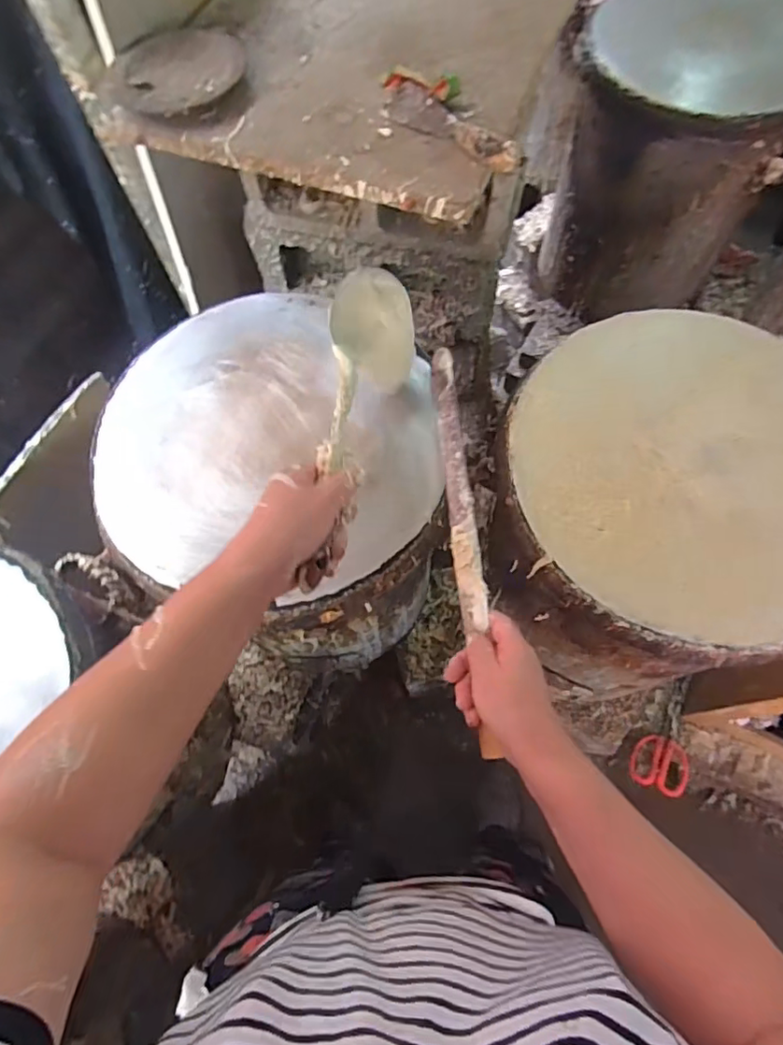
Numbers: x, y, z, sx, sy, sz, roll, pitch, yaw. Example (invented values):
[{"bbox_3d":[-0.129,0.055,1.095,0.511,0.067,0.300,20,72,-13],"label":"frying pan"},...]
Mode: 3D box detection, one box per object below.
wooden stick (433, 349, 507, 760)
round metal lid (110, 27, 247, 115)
[{"bbox_3d":[0.068,0.001,0.535,0.023,0.018,0.405,-4,65,1],"label":"wooden stick"},{"bbox_3d":[-0.235,-0.515,0.643,0.148,0.018,0.148,-1,68,2],"label":"round metal lid"}]

